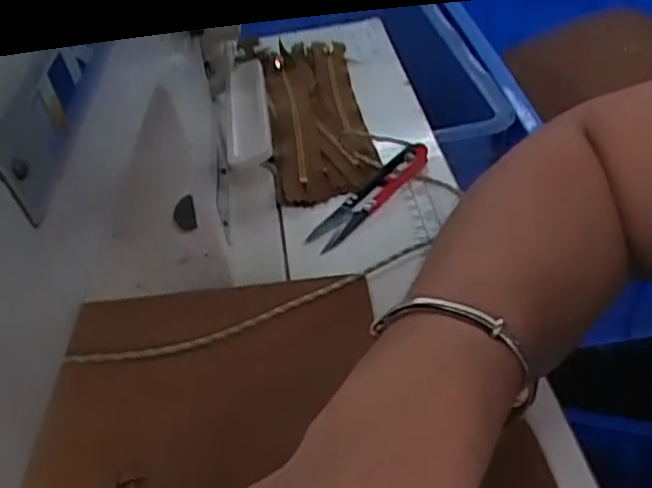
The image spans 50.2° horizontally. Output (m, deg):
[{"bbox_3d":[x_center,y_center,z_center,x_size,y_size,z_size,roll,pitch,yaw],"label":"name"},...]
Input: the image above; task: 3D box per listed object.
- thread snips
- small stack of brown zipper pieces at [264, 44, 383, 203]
[{"bbox_3d":[0.027,-0.034,0.434,0.026,0.011,0.099,25,50,32],"label":"thread snips"},{"bbox_3d":[-0.010,-0.105,0.522,0.068,0.017,0.222,-9,40,-2],"label":"small stack of brown zipper pieces"}]

